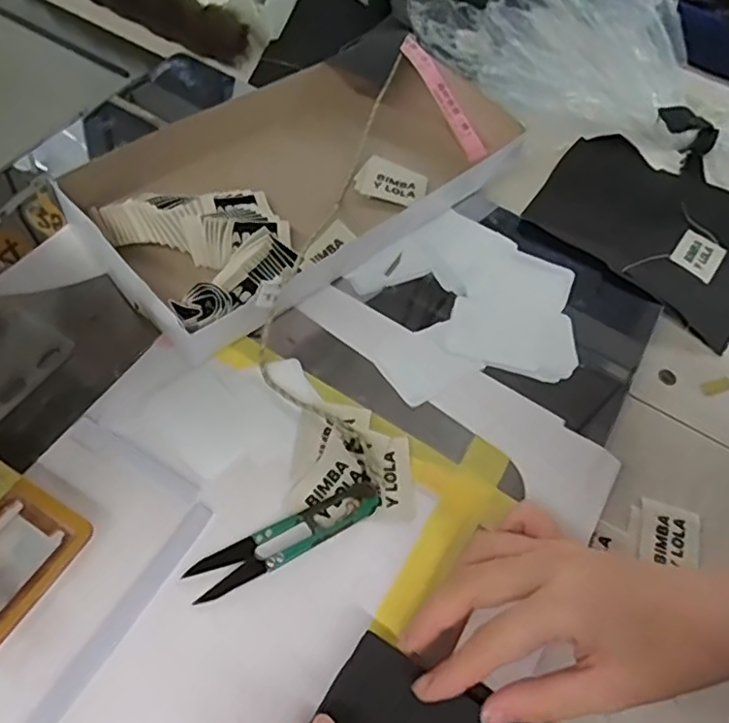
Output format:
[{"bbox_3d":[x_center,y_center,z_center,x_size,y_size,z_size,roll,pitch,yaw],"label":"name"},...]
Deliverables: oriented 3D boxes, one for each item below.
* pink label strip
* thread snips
[{"bbox_3d":[0.065,-0.220,0.516,0.016,0.007,0.117,-31,90,2],"label":"pink label strip"},{"bbox_3d":[-0.040,0.092,0.327,0.105,0.006,0.021,-22,63,-20],"label":"thread snips"}]

